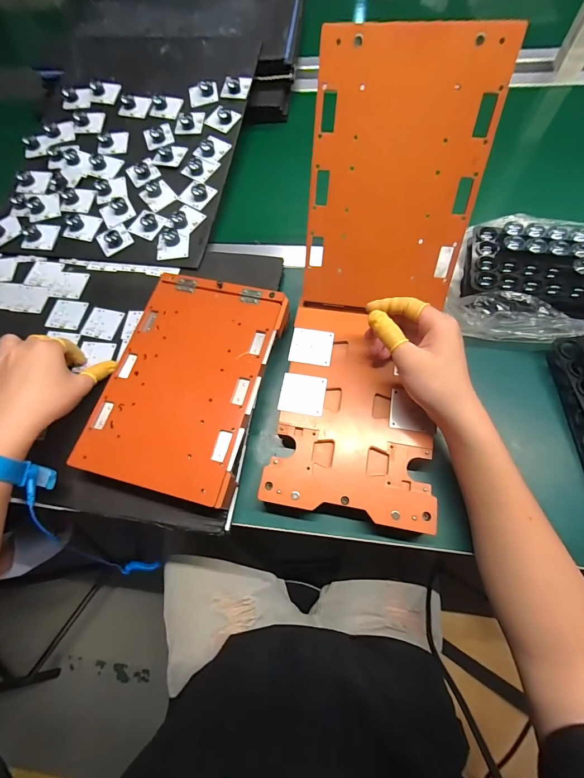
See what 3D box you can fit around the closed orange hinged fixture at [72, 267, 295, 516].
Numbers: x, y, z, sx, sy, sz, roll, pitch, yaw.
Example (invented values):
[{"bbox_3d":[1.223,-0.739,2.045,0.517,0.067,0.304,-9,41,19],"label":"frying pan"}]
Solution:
[{"bbox_3d":[-0.113,-0.013,0.362,0.161,0.038,0.243,12,69,9],"label":"closed orange hinged fixture"}]

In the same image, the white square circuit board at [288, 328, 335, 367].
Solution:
[{"bbox_3d":[0.023,-0.050,0.377,0.048,0.005,0.045,8,68,7],"label":"white square circuit board"}]

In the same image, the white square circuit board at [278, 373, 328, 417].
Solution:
[{"bbox_3d":[0.012,0.006,0.356,0.049,0.004,0.045,8,68,8],"label":"white square circuit board"}]

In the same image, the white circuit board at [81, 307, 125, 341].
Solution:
[{"bbox_3d":[-0.257,-0.089,0.438,0.047,0.004,0.044,12,73,6],"label":"white circuit board"}]

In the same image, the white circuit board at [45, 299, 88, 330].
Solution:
[{"bbox_3d":[-0.312,-0.103,0.448,0.048,0.004,0.047,5,68,6],"label":"white circuit board"}]

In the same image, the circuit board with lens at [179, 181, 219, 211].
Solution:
[{"bbox_3d":[-0.146,-0.301,0.491,0.049,0.020,0.044,32,73,16],"label":"circuit board with lens"}]

